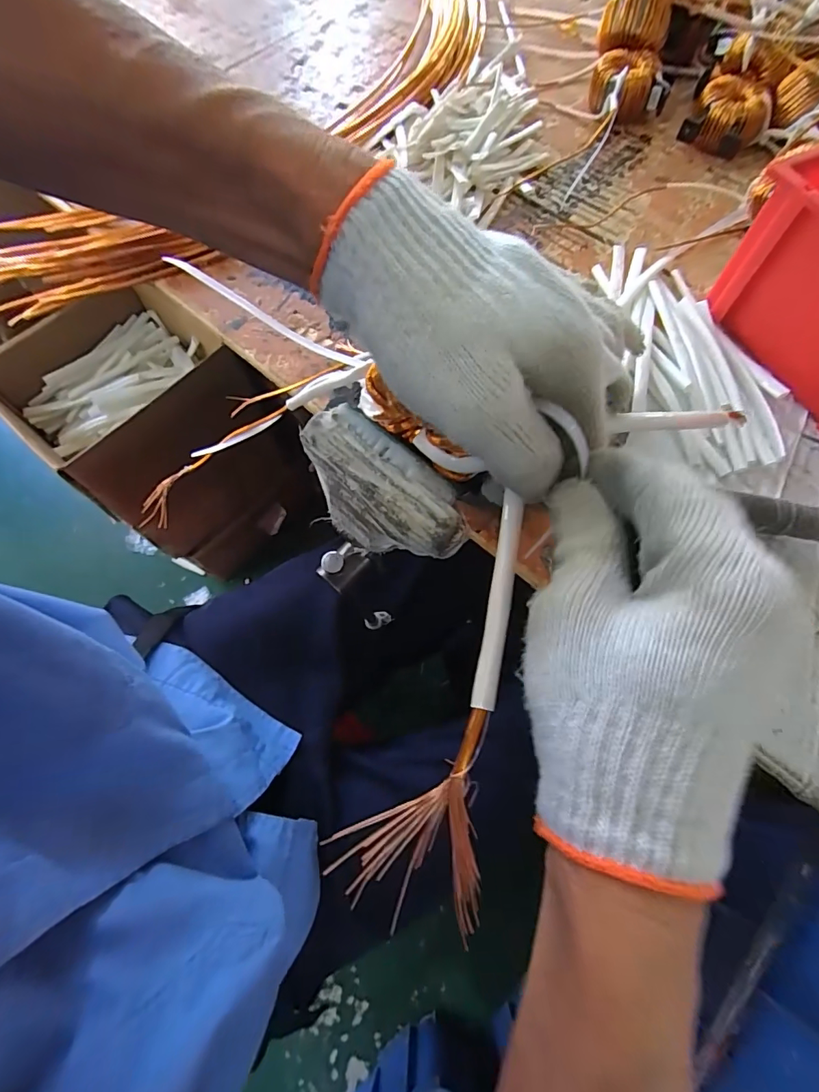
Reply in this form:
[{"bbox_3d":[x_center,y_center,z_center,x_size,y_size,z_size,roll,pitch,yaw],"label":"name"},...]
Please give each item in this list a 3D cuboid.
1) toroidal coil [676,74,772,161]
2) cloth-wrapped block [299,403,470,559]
[{"bbox_3d":[0.347,-0.463,0.515,0.072,0.045,0.076,-1,68,2],"label":"toroidal coil"},{"bbox_3d":[-0.018,-0.028,0.260,0.105,0.038,0.046,41,75,16],"label":"cloth-wrapped block"}]

